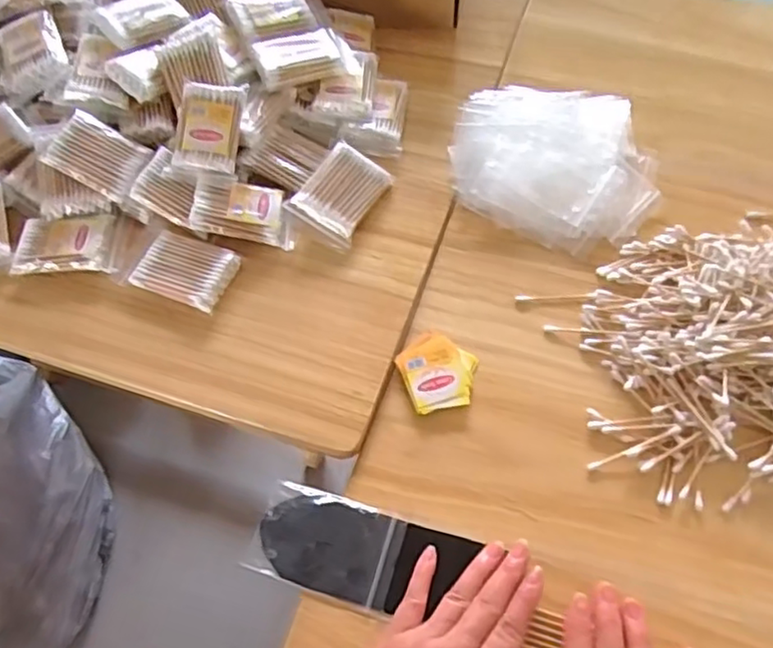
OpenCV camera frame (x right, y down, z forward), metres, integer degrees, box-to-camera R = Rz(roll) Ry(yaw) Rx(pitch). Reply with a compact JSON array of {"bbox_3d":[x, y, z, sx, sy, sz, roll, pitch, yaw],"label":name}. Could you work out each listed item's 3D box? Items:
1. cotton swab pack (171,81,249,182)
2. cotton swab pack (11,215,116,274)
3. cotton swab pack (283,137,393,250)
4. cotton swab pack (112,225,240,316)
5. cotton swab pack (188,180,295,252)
[{"bbox_3d":[-0.151,-0.165,0.562,0.054,0.011,0.079,5,91,-2],"label":"cotton swab pack"},{"bbox_3d":[-0.273,-0.068,0.563,0.084,0.016,0.053,1,62,2],"label":"cotton swab pack"},{"bbox_3d":[-0.042,-0.113,0.574,0.062,0.015,0.090,35,74,-5],"label":"cotton swab pack"},{"bbox_3d":[-0.174,-0.048,0.549,0.092,0.019,0.061,18,64,11],"label":"cotton swab pack"},{"bbox_3d":[-0.119,-0.097,0.560,0.087,0.015,0.052,15,69,-13],"label":"cotton swab pack"}]

